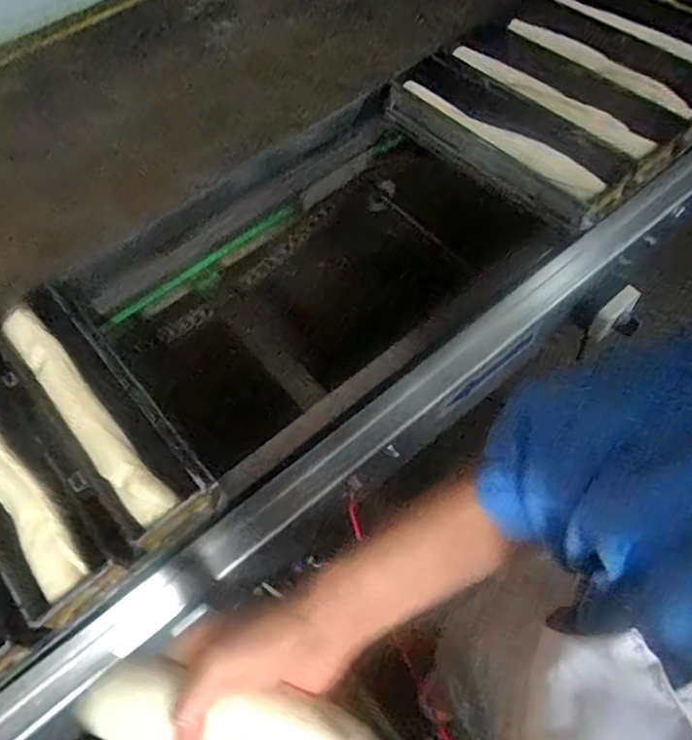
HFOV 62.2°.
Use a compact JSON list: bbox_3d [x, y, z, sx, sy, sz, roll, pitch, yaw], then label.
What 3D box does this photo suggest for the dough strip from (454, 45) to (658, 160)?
[{"bbox_3d":[0.286,-0.388,0.816,0.315,0.026,0.043,39,70,22],"label":"dough strip"}]

